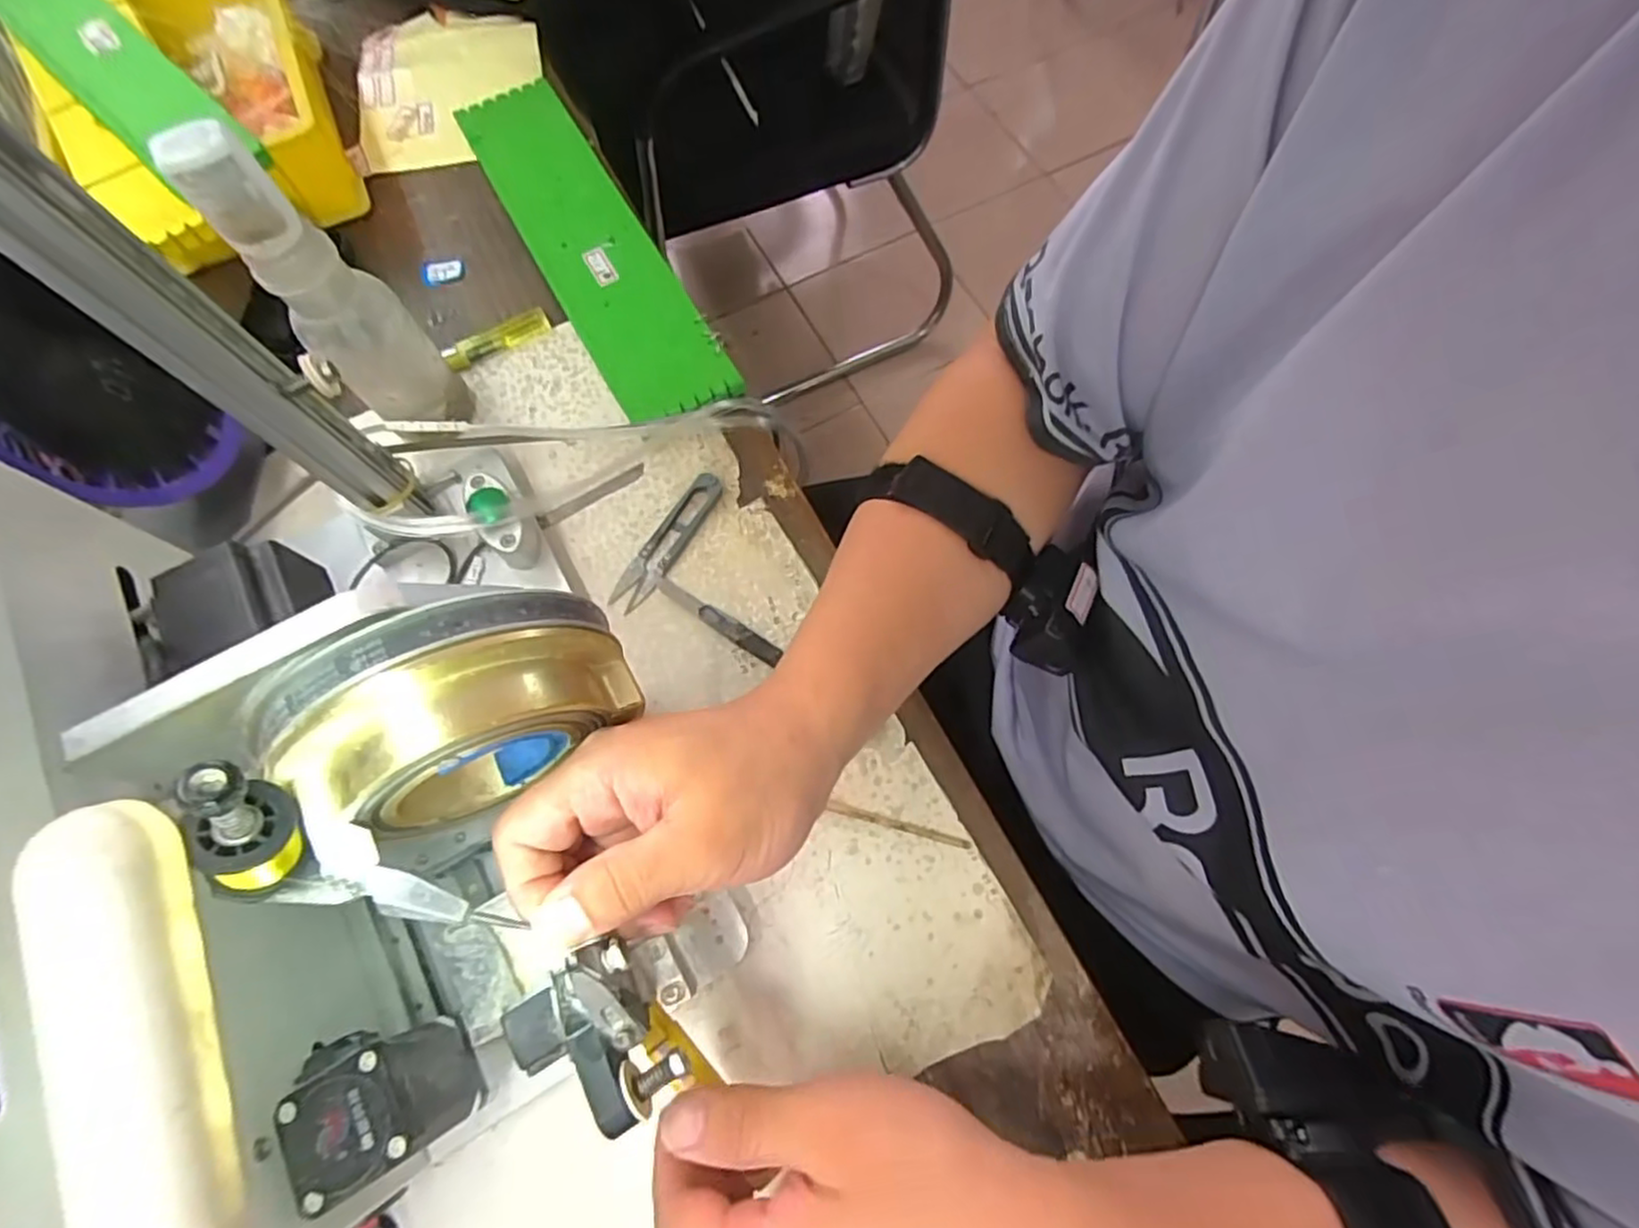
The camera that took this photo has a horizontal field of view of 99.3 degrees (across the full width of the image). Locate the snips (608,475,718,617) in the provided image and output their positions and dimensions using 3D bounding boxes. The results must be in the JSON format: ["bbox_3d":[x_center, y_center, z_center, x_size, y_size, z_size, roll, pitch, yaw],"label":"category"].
[{"bbox_3d":[-0.096,-0.047,0.441,0.023,0.008,0.102,30,74,10],"label":"snips"}]

